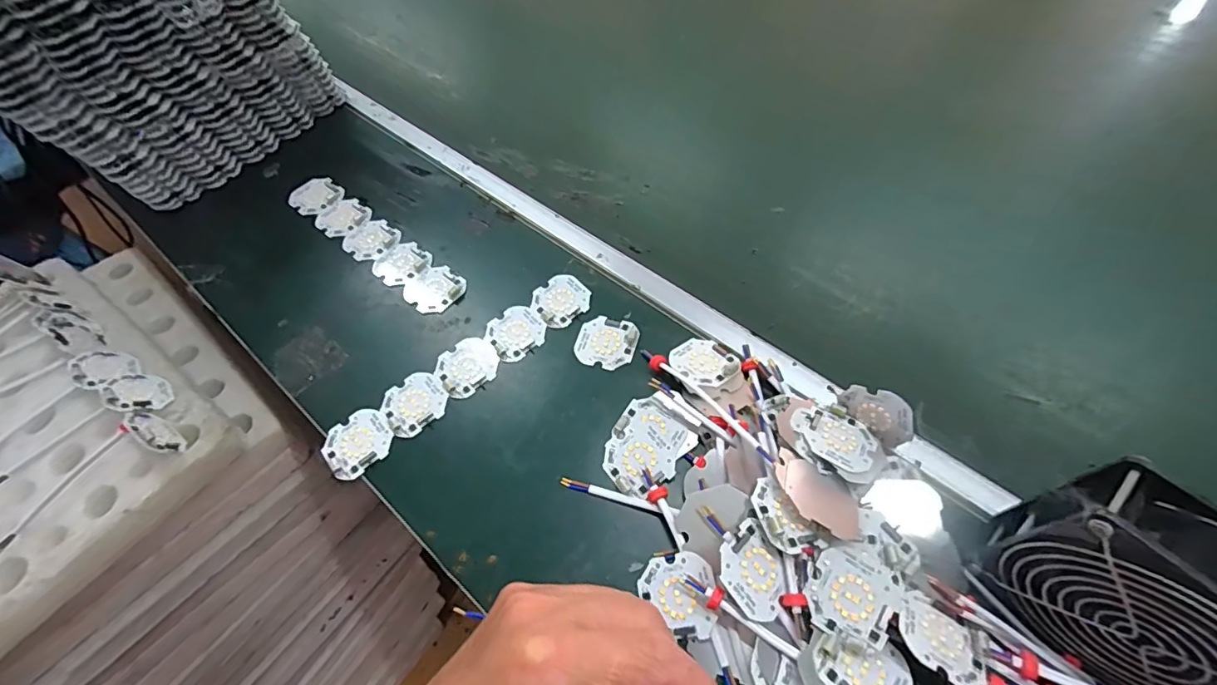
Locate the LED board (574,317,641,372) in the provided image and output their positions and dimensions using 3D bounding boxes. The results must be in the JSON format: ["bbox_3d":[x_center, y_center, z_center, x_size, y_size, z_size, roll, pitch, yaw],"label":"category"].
[{"bbox_3d":[-0.001,0.000,0.421,0.048,0.004,0.045,14,59,12],"label":"LED board"}]

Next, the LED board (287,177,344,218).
[{"bbox_3d":[-0.296,-0.148,0.528,0.046,0.004,0.047,36,65,16],"label":"LED board"}]

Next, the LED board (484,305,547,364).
[{"bbox_3d":[-0.076,-0.009,0.429,0.046,0.004,0.045,-36,62,-19],"label":"LED board"}]

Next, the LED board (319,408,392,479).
[{"bbox_3d":[-0.185,0.073,0.384,0.047,0.007,0.043,-34,65,-18],"label":"LED board"}]

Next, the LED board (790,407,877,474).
[{"bbox_3d":[0.150,0.062,0.348,0.054,0.004,0.042,31,47,17],"label":"LED board"}]

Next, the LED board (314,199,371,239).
[{"bbox_3d":[-0.260,-0.122,0.510,0.043,0.004,0.046,34,65,22],"label":"LED board"}]

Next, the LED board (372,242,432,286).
[{"bbox_3d":[-0.187,-0.072,0.473,0.045,0.004,0.046,35,65,23],"label":"LED board"}]

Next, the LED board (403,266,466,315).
[{"bbox_3d":[-0.153,-0.047,0.457,0.046,0.005,0.046,36,65,23],"label":"LED board"}]

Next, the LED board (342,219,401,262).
[{"bbox_3d":[-0.224,-0.098,0.492,0.048,0.004,0.046,35,65,22],"label":"LED board"}]

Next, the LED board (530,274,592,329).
[{"bbox_3d":[-0.040,-0.037,0.443,0.047,0.004,0.046,-39,63,-20],"label":"LED board"}]

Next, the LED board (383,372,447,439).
[{"bbox_3d":[-0.148,0.046,0.401,0.046,0.005,0.043,-36,62,-19],"label":"LED board"}]

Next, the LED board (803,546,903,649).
[{"bbox_3d":[0.138,0.141,0.294,0.046,0.008,0.049,27,62,19],"label":"LED board"}]

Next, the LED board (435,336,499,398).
[{"bbox_3d":[-0.112,0.019,0.415,0.048,0.005,0.044,-38,63,-19],"label":"LED board"}]

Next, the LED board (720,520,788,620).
[{"bbox_3d":[0.084,0.131,0.297,0.040,0.004,0.044,-34,81,-30],"label":"LED board"}]

